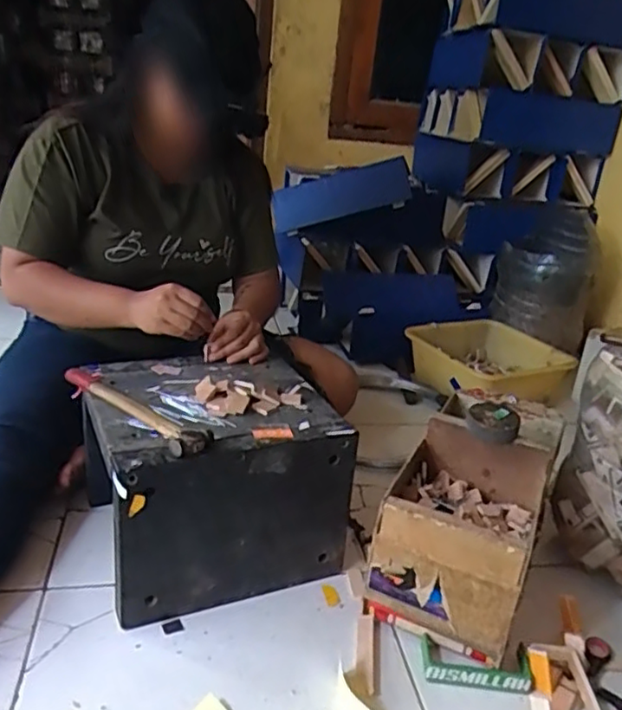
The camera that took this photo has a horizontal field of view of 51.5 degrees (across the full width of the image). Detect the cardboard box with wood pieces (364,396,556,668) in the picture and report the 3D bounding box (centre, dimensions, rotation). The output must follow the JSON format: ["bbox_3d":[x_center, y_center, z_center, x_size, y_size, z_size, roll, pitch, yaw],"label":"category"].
[{"bbox_3d":[0.173,0.210,0.756,0.157,0.177,0.180,15,24,22],"label":"cardboard box with wood pieces"}]

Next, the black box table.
[{"bbox_3d":[-0.135,0.144,0.834,0.273,0.219,0.263,-6,25,-27],"label":"black box table"}]

